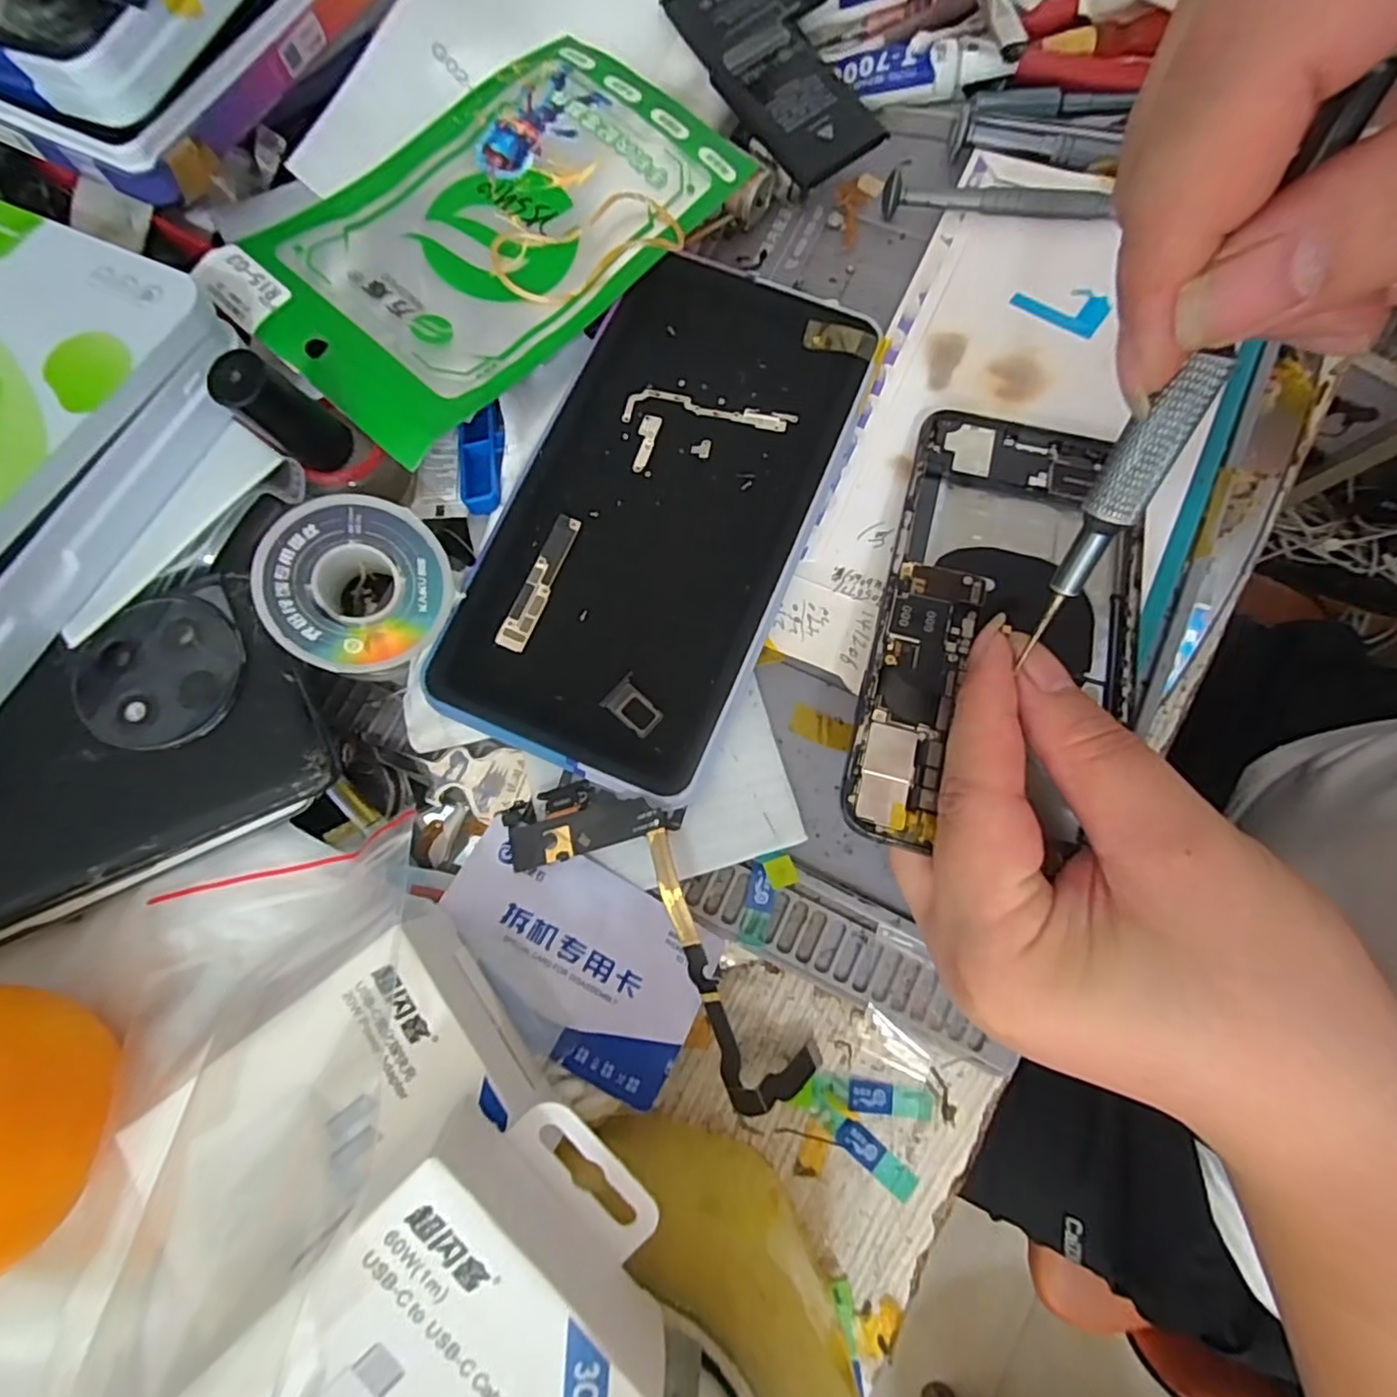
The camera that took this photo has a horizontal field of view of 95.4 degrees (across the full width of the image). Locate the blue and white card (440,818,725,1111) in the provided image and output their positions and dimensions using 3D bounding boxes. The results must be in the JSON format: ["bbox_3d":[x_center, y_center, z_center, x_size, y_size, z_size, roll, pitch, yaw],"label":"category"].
[{"bbox_3d":[-0.039,0.078,0.195,0.083,0.004,0.051,28,64,4],"label":"blue and white card"}]

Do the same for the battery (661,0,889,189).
[{"bbox_3d":[0.038,-0.258,0.253,0.063,0.006,0.110,-30,82,0],"label":"battery"}]

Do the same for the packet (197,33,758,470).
[{"bbox_3d":[-0.072,-0.168,0.226,0.094,0.027,0.174,41,81,10],"label":"packet"}]

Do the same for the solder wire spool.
[{"bbox_3d":[-0.107,-0.035,0.202,0.053,0.020,0.053,1,85,-17],"label":"solder wire spool"}]

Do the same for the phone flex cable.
[{"bbox_3d":[0.005,0.084,0.186,0.029,0.006,0.091,-39,101,-34],"label":"phone flex cable"}]

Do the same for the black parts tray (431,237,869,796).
[{"bbox_3d":[-0.014,-0.066,0.221,0.098,0.018,0.183,23,78,7],"label":"black parts tray"}]

